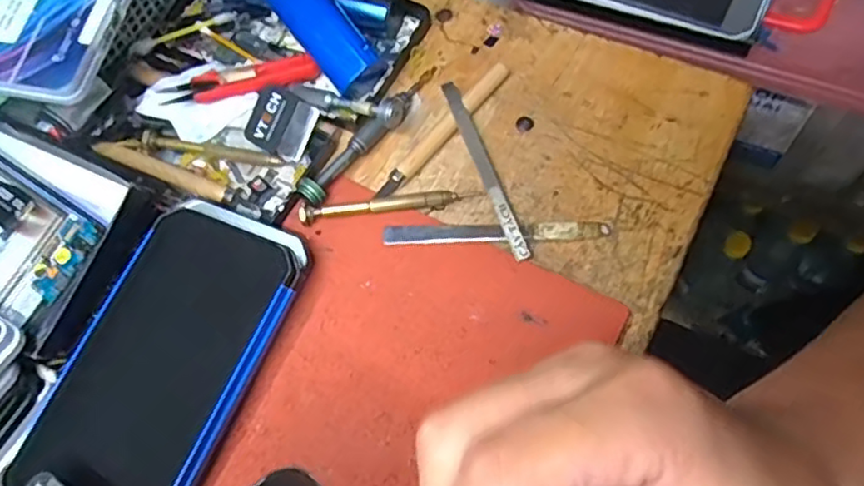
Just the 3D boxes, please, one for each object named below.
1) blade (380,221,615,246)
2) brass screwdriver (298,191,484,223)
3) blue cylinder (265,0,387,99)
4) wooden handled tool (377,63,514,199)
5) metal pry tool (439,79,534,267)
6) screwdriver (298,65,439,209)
[{"bbox_3d":[0.037,-0.006,0.375,0.129,0.009,0.014,-1,65,6],"label":"blade"},{"bbox_3d":[-0.025,-0.023,0.385,0.106,0.008,0.009,-8,65,3],"label":"brass screwdriver"},{"bbox_3d":[-0.084,-0.154,0.417,0.035,0.024,0.133,-39,89,-14],"label":"blue cylinder"},{"bbox_3d":[0.007,-0.072,0.408,0.015,0.010,0.120,38,75,21],"label":"wooden handled tool"},{"bbox_3d":[0.032,-0.046,0.391,0.011,0.008,0.128,-20,65,-3],"label":"metal pry tool"},{"bbox_3d":[-0.036,-0.072,0.408,0.017,0.017,0.126,34,73,20],"label":"screwdriver"}]

